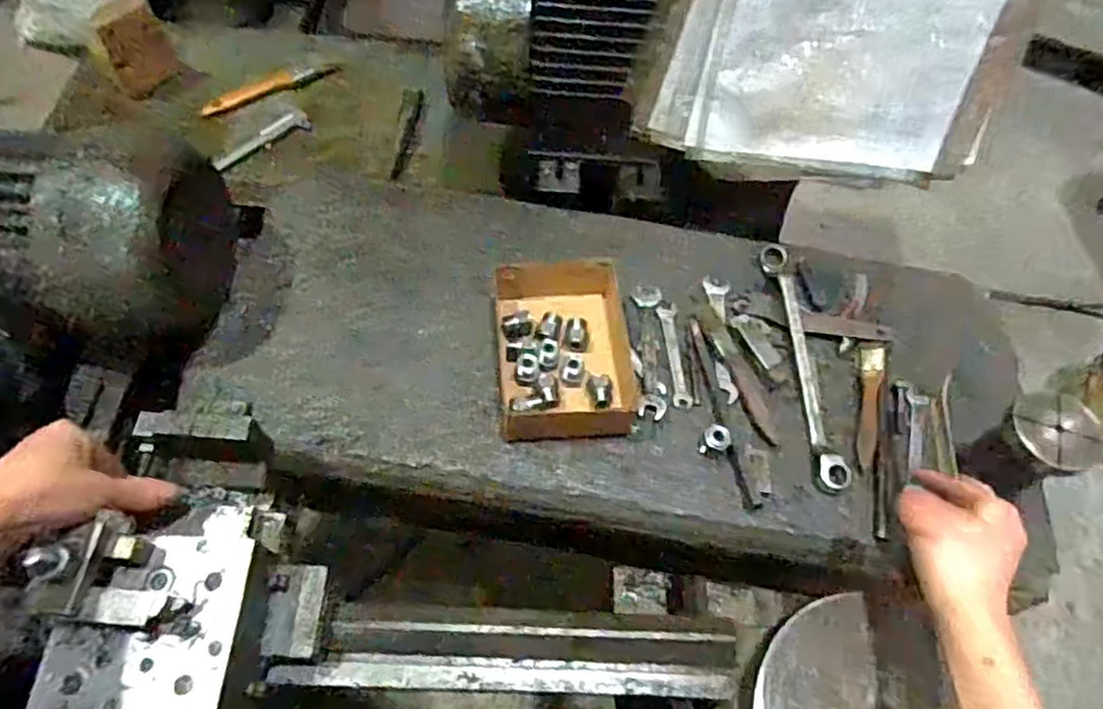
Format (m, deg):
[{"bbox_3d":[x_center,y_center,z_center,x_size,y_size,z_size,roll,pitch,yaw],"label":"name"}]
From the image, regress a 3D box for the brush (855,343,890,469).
[{"bbox_3d":[0.298,0.045,0.630,0.025,0.009,0.133,14,62,4],"label":"brush"}]

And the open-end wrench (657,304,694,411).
[{"bbox_3d":[0.119,-0.001,0.652,0.019,0.004,0.113,-2,62,-5],"label":"open-end wrench"}]

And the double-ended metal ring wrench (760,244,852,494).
[{"bbox_3d":[0.241,-0.001,0.650,0.028,0.018,0.265,-1,62,-4],"label":"double-ended metal ring wrench"}]

